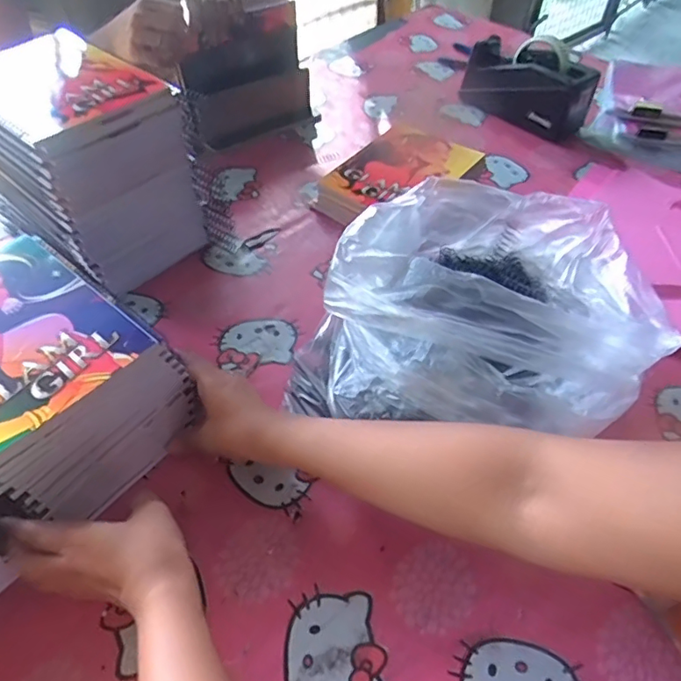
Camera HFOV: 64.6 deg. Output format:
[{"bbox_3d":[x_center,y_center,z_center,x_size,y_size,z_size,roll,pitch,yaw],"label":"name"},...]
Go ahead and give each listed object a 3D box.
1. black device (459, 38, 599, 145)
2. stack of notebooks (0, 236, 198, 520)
[{"bbox_3d":[0.295,-0.412,0.870,0.209,0.091,0.083,36,58,26],"label":"black device"},{"bbox_3d":[-0.257,0.033,0.463,0.202,0.108,0.151,31,56,23],"label":"stack of notebooks"}]

